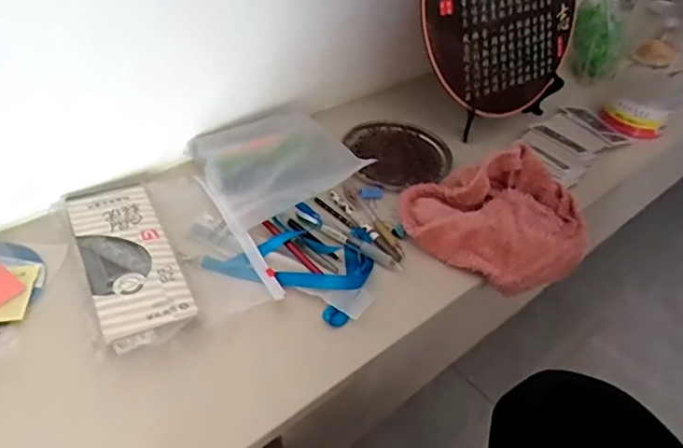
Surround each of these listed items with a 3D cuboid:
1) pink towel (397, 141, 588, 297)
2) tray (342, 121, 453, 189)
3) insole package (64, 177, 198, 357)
[{"bbox_3d":[0.178,-0.012,0.598,0.209,0.071,0.155,-6,44,-12],"label":"pink towel"},{"bbox_3d":[0.080,-0.097,0.731,0.132,0.017,0.136,3,43,-3],"label":"tray"},{"bbox_3d":[-0.215,0.027,0.539,0.083,0.018,0.225,-19,48,-24],"label":"insole package"}]

